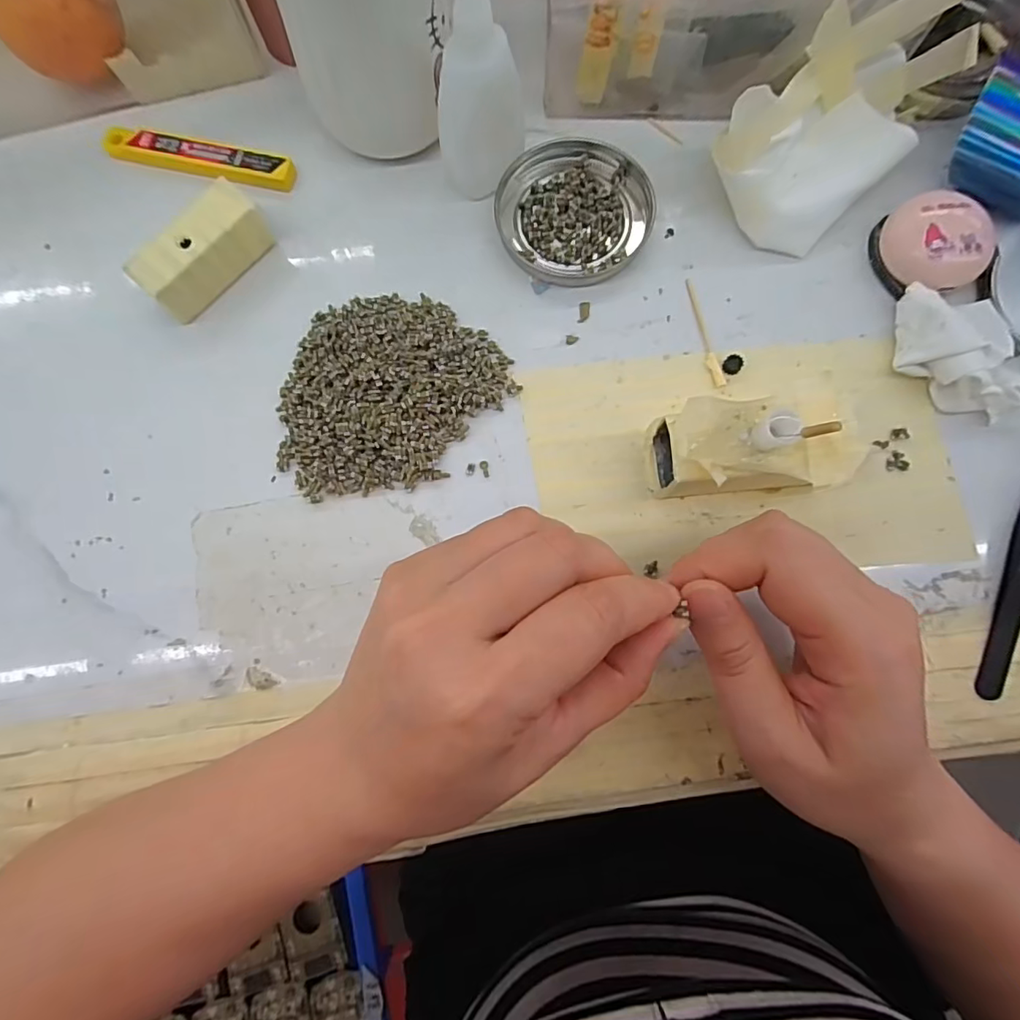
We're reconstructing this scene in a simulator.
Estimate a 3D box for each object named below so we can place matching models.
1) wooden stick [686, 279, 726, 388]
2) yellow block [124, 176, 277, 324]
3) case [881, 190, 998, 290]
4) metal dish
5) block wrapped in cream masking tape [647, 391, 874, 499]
[{"bbox_3d":[0.096,-0.089,0.261,0.006,0.004,0.059,-12,81,-1],"label":"wooden stick"},{"bbox_3d":[-0.150,-0.126,0.259,0.027,0.025,0.064,39,84,7],"label":"yellow block"},{"bbox_3d":[0.206,-0.129,0.255,0.042,0.021,0.043,0,81,1],"label":"case"},{"bbox_3d":[0.034,-0.156,0.271,0.077,0.008,0.079,0,81,1],"label":"metal dish"},{"bbox_3d":[0.104,-0.026,0.227,0.082,0.047,0.040,-5,81,0],"label":"block wrapped in cream masking tape"}]

